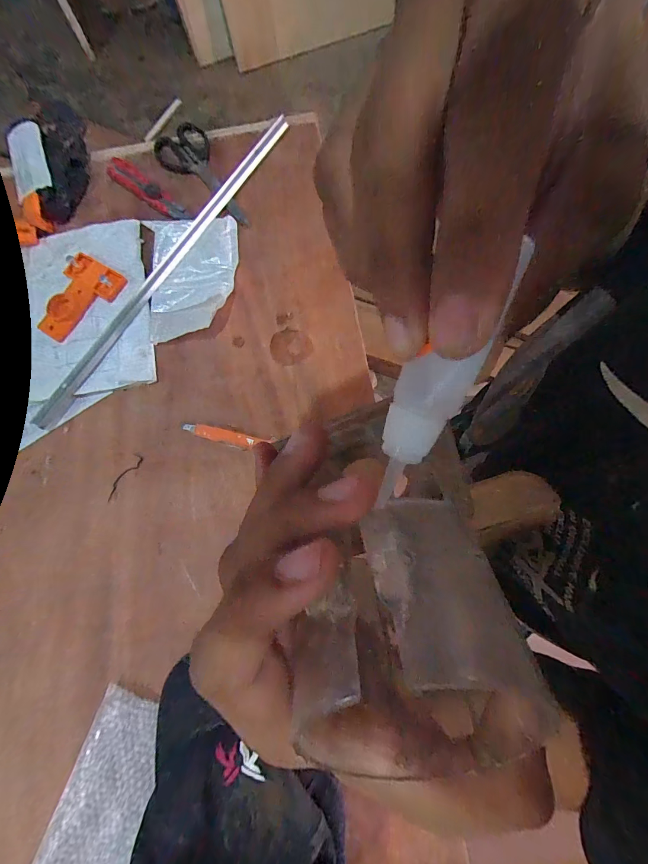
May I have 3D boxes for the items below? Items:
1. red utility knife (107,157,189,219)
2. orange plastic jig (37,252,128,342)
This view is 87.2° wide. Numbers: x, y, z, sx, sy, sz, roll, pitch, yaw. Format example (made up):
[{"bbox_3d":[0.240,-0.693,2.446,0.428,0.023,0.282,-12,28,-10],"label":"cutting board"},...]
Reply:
[{"bbox_3d":[-0.253,-0.344,0.481,0.160,0.008,0.031,39,82,8],"label":"red utility knife"},{"bbox_3d":[-0.322,-0.173,0.443,0.079,0.016,0.114,31,81,6],"label":"orange plastic jig"}]

